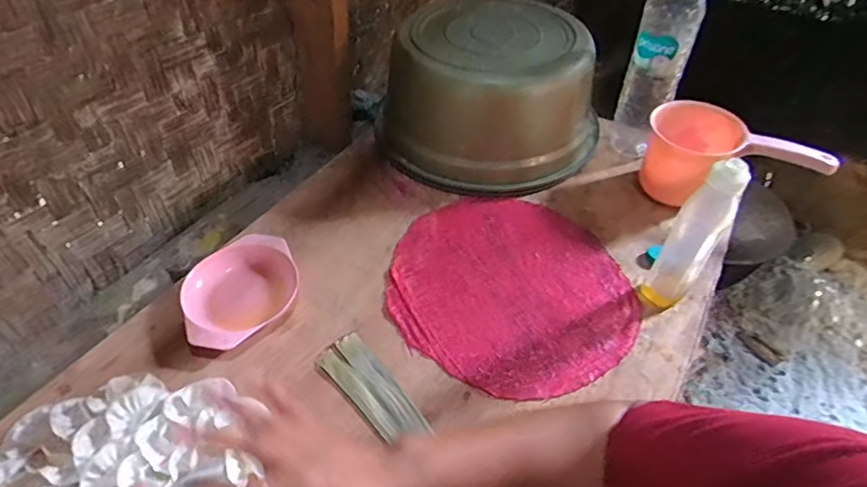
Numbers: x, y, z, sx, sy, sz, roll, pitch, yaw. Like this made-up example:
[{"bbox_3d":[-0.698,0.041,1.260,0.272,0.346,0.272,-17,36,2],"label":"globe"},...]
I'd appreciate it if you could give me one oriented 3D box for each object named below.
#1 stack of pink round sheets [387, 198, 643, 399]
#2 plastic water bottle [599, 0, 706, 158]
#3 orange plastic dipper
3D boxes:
[{"bbox_3d":[0.103,0.056,0.741,0.317,0.015,0.337,-14,48,-15],"label":"stack of pink round sheets"},{"bbox_3d":[0.354,-0.276,0.853,0.090,0.308,0.091,21,49,18],"label":"plastic water bottle"},{"bbox_3d":[0.463,-0.125,0.831,0.242,0.142,0.107,10,46,7],"label":"orange plastic dipper"}]

